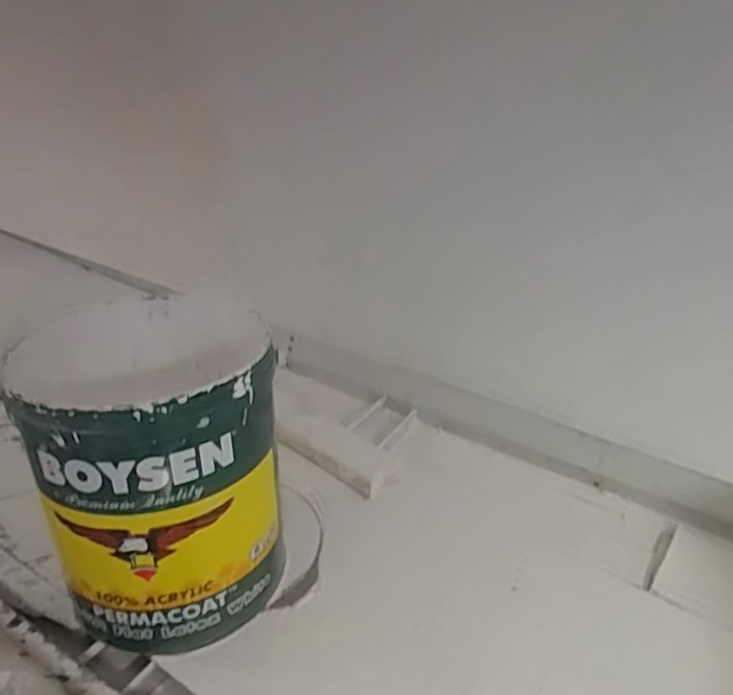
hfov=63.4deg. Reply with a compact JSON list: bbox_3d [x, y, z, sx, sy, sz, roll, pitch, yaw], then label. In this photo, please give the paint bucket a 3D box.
[{"bbox_3d":[-0.157,0.083,0.443,0.168,0.211,0.177,-6,28,-20],"label":"paint bucket"}]

